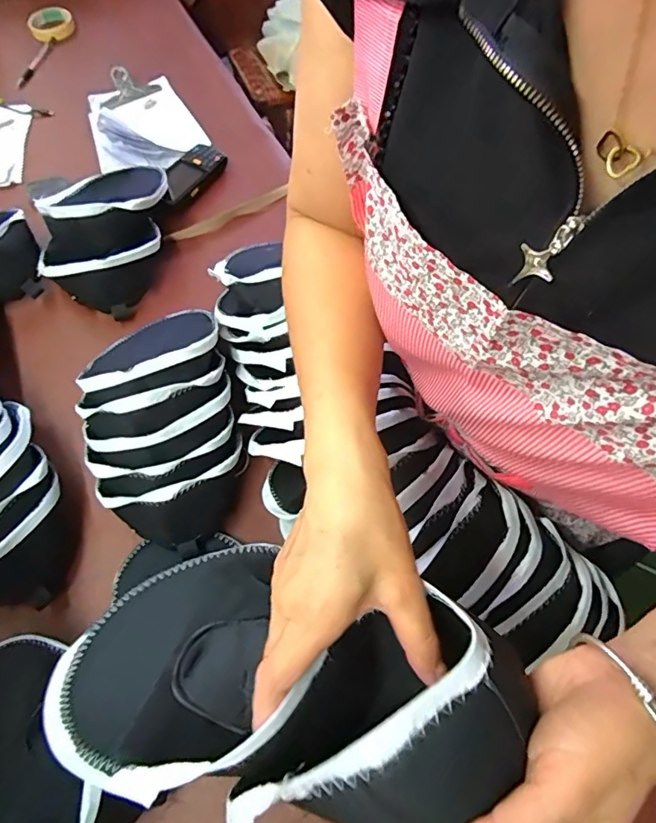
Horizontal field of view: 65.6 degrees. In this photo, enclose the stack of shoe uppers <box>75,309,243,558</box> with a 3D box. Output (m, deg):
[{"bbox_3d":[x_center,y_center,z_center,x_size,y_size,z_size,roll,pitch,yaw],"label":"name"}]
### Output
[{"bbox_3d":[-0.196,0.003,0.583,0.168,0.133,0.292,-11,62,-4],"label":"stack of shoe uppers"}]

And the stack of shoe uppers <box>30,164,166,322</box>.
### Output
[{"bbox_3d":[-0.335,-0.286,0.757,0.199,0.106,0.290,-18,62,-7],"label":"stack of shoe uppers"}]

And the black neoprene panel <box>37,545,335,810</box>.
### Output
[{"bbox_3d":[-0.114,0.169,0.352,0.193,0.080,0.166,-16,43,-2],"label":"black neoprene panel"}]

